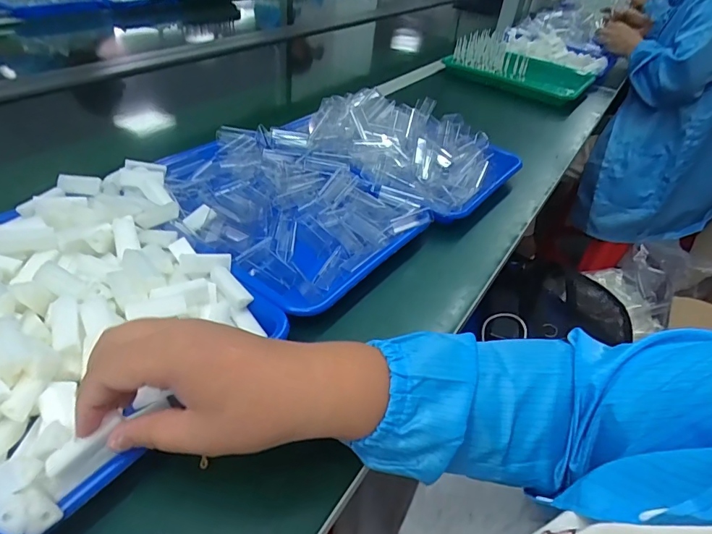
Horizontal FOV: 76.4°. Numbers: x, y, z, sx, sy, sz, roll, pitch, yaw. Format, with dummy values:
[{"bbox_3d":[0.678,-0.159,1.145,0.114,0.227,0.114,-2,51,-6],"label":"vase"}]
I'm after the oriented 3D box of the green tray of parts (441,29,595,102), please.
[{"bbox_3d":[0.407,-0.498,1.107,0.311,0.080,0.272,28,43,25],"label":"green tray of parts"}]

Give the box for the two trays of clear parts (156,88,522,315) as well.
[{"bbox_3d":[-0.012,-0.144,0.617,0.324,0.072,0.488,32,45,29],"label":"two trays of clear parts"}]

